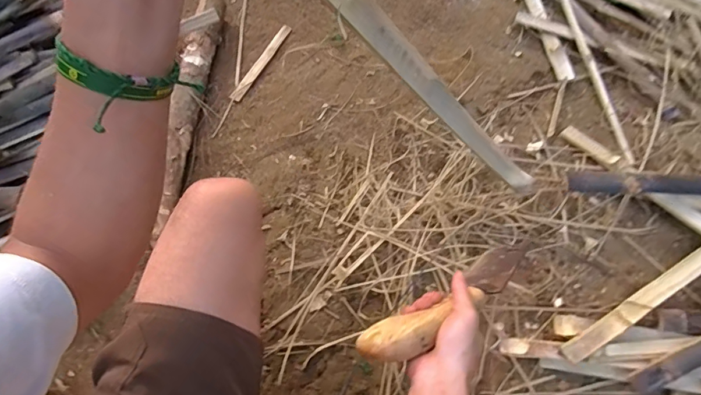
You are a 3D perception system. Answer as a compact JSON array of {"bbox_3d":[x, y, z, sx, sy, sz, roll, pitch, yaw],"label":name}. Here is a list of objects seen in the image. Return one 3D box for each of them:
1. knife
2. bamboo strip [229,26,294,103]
[{"bbox_3d":[0.147,0.113,0.553,0.368,0.063,0.052,-16,62,-50],"label":"knife"},{"bbox_3d":[-0.212,-0.322,1.038,0.030,0.007,0.247,24,66,9],"label":"bamboo strip"}]

